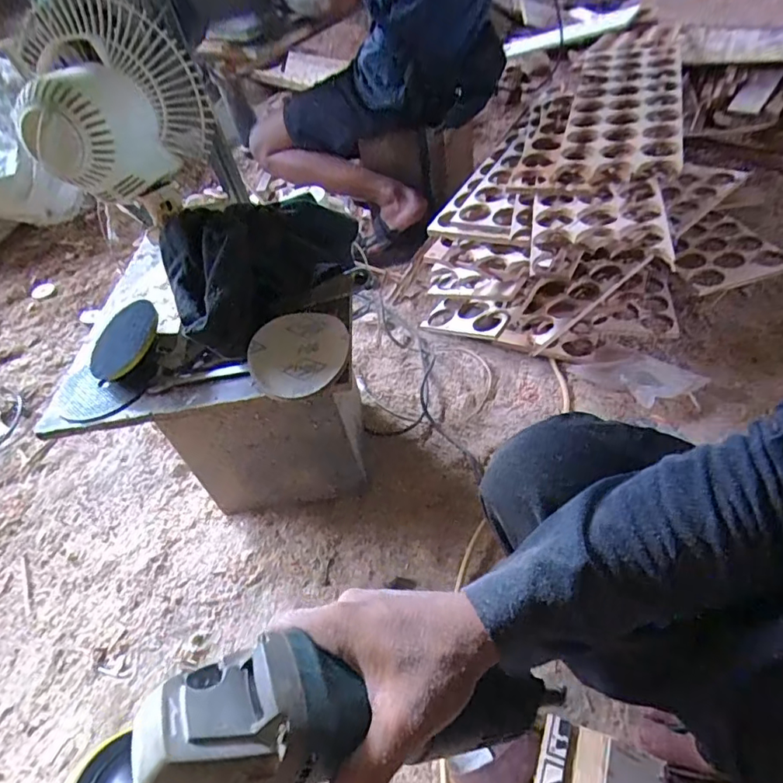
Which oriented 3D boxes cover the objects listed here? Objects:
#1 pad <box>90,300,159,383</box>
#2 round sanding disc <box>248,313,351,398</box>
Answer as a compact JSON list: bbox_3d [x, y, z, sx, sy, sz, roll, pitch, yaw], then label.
[{"bbox_3d":[-0.278,-0.053,0.545,0.057,0.009,0.090,40,86,21],"label":"pad"},{"bbox_3d":[-0.089,-0.039,0.499,0.095,0.010,0.094,-4,61,8],"label":"round sanding disc"}]

